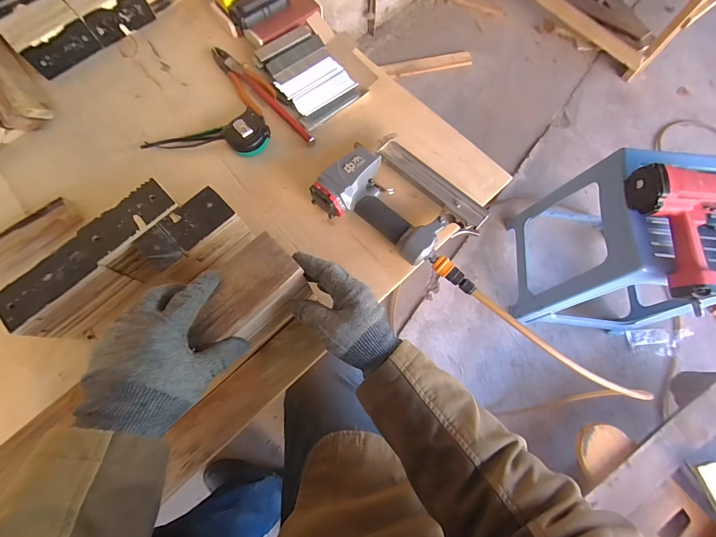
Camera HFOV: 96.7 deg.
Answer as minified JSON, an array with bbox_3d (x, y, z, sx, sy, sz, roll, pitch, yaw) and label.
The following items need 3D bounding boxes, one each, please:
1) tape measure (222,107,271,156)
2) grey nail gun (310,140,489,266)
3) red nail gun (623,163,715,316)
[{"bbox_3d":[-0.182,-0.225,0.530,0.072,0.031,0.061,-40,75,-11],"label":"tape measure"},{"bbox_3d":[0.066,-0.099,0.480,0.215,0.055,0.162,39,77,13],"label":"grey nail gun"},{"bbox_3d":[0.658,-0.043,0.585,0.192,0.077,0.331,-8,72,-1],"label":"red nail gun"}]

